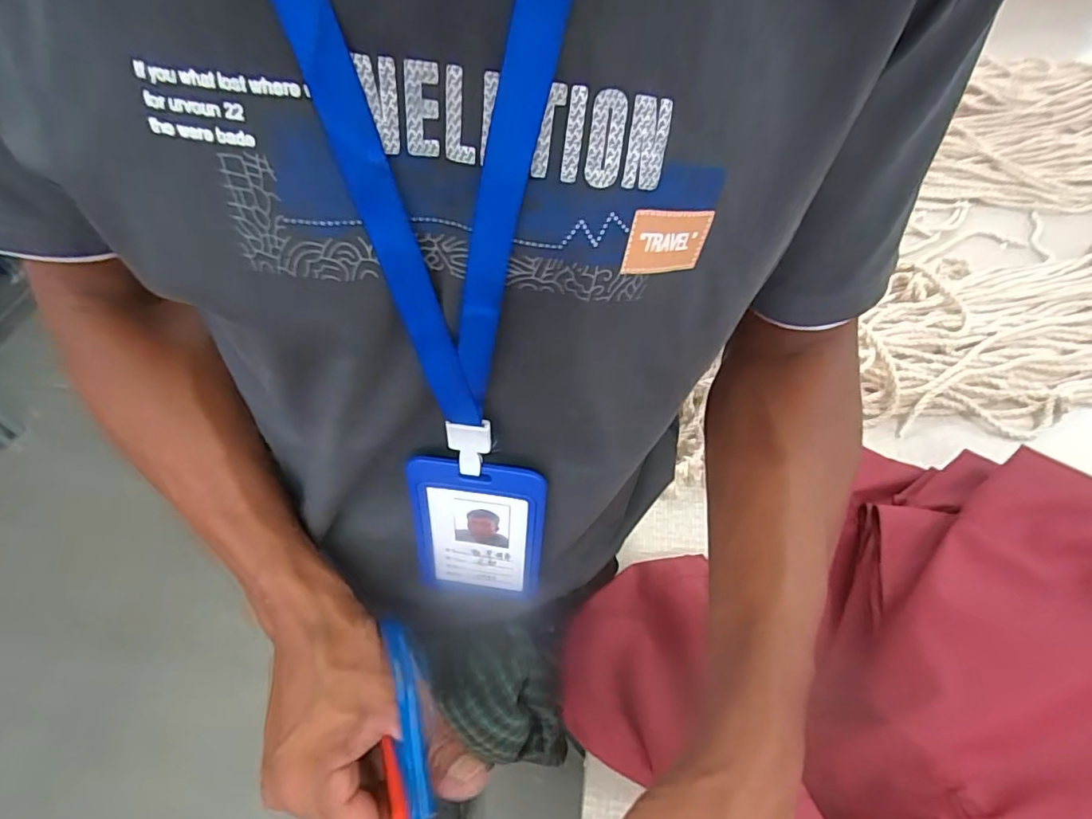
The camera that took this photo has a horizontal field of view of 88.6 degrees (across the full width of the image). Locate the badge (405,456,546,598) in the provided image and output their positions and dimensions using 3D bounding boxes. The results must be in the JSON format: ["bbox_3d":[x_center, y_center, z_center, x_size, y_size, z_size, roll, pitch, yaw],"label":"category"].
[{"bbox_3d":[-0.037,0.068,0.300,0.069,0.112,0.004,7,41,3],"label":"badge"}]

